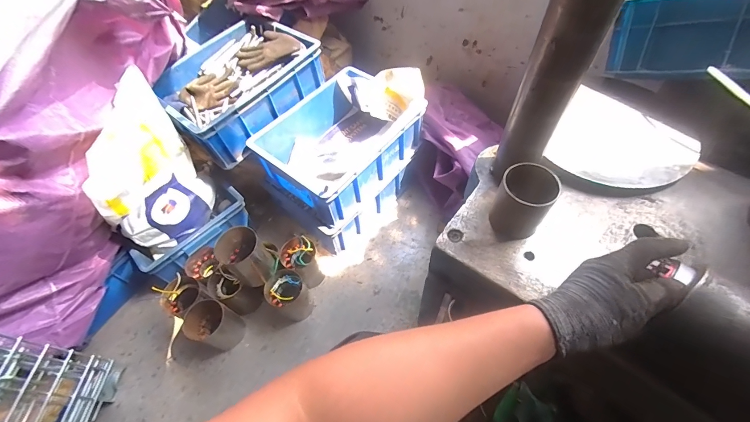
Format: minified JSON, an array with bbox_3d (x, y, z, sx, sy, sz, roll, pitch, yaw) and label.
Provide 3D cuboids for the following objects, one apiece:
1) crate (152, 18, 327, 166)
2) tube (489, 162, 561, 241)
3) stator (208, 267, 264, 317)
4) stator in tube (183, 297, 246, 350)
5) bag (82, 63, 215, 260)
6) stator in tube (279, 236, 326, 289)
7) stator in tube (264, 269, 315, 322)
[{"bbox_3d":[-0.380,-0.346,0.920,0.312,0.139,0.397,31,63,21],"label":"crate"},{"bbox_3d":[0.199,-0.015,0.462,0.070,0.090,0.077,-2,56,2],"label":"tube"},{"bbox_3d":[-0.353,0.207,0.848,0.104,0.109,0.077,25,61,19],"label":"stator"},{"bbox_3d":[-0.387,0.278,0.816,0.107,0.110,0.092,11,58,11],"label":"stator in tube"},{"bbox_3d":[-0.505,-0.082,0.779,0.107,0.328,0.270,17,59,14],"label":"bag"},{"bbox_3d":[-0.190,0.142,0.899,0.090,0.135,0.099,-34,61,-18],"label":"stator in tube"},{"bbox_3d":[-0.212,0.217,0.846,0.091,0.124,0.087,-2,56,2],"label":"stator in tube"}]

